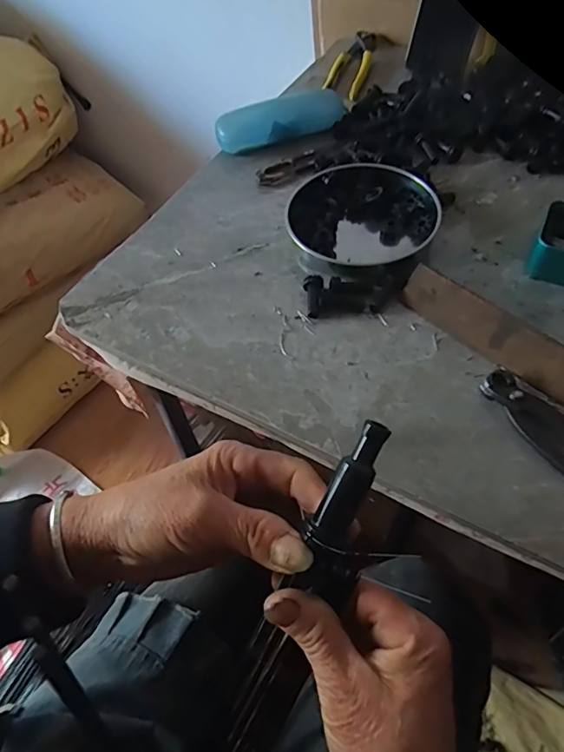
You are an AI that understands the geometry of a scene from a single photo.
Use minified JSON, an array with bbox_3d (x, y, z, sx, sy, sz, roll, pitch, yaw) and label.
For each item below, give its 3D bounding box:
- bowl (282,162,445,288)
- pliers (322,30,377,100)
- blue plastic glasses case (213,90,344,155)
[{"bbox_3d":[0.075,-0.145,0.484,0.132,0.027,0.144,-2,55,3],"label":"bowl"},{"bbox_3d":[0.093,-0.413,0.677,0.047,0.016,0.160,12,57,12],"label":"pliers"},{"bbox_3d":[0.000,-0.291,0.586,0.150,0.032,0.046,-16,56,-7],"label":"blue plastic glasses case"}]

